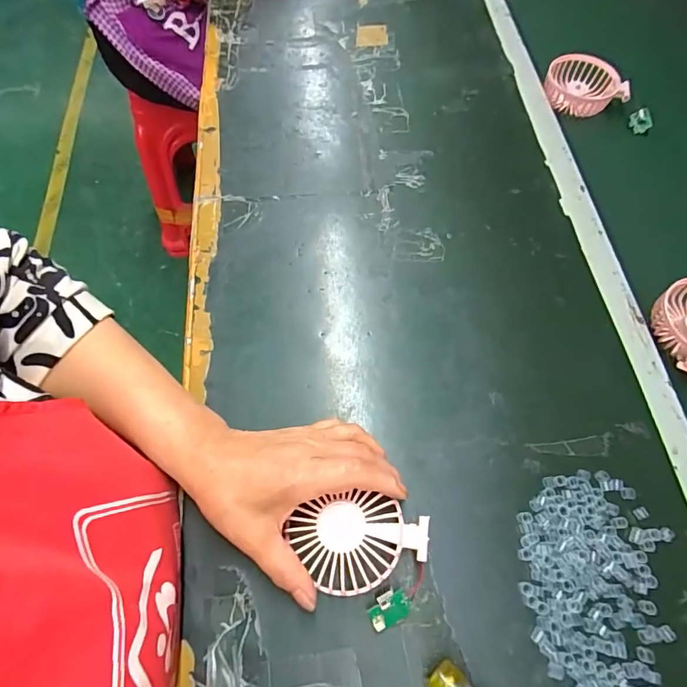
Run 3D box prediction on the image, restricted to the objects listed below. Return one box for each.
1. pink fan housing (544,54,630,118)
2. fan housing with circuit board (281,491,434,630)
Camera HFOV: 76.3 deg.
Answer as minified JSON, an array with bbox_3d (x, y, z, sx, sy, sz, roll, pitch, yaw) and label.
[{"bbox_3d":[0.315,-0.340,0.577,0.090,0.032,0.083,0,65,0],"label":"pink fan housing"},{"bbox_3d":[0.010,0.149,0.317,0.098,0.041,0.078,17,67,8],"label":"fan housing with circuit board"}]

